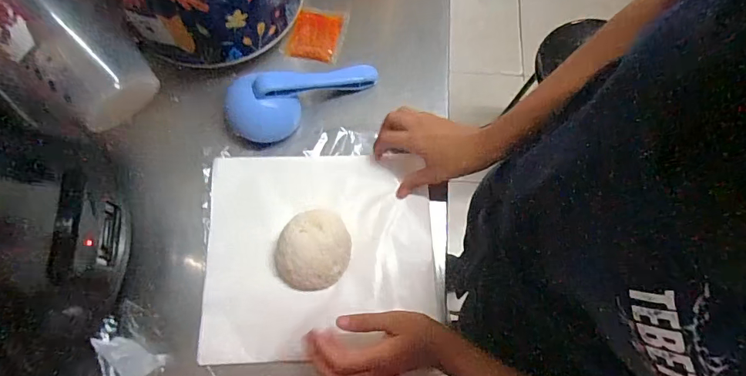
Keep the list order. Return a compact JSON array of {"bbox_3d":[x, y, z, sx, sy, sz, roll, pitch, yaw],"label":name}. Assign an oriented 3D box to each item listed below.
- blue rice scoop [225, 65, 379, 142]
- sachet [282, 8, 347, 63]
[{"bbox_3d":[-0.087,-0.116,0.572,0.192,0.061,0.061,-13,71,-5],"label":"blue rice scoop"},{"bbox_3d":[-0.081,-0.220,0.638,0.070,0.020,0.088,14,71,5],"label":"sachet"}]

